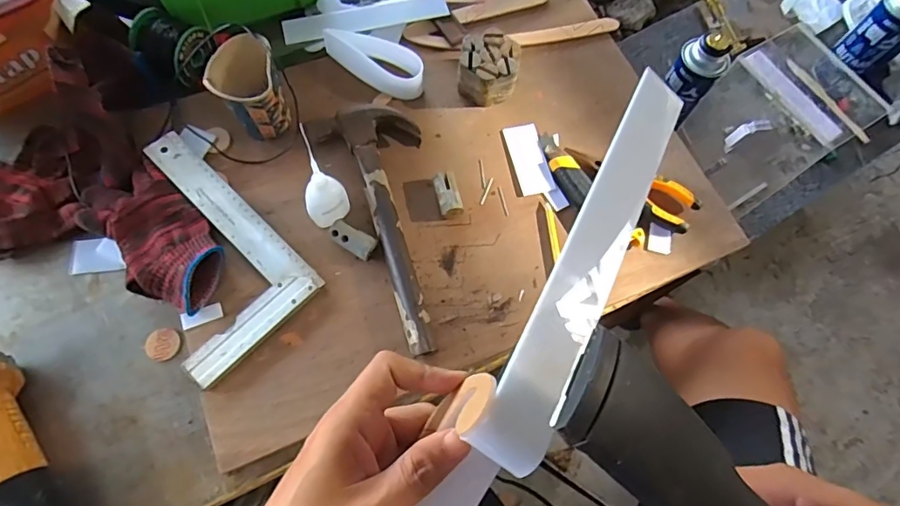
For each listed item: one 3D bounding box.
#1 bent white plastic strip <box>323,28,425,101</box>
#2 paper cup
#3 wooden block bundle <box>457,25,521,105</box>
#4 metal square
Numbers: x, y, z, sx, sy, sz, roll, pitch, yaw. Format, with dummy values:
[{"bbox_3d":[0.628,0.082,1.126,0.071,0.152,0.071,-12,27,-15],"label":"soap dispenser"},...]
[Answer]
[{"bbox_3d":[-0.093,-0.232,0.624,0.131,0.038,0.045,27,71,6],"label":"bent white plastic strip"},{"bbox_3d":[-0.216,-0.173,0.565,0.066,0.091,0.074,-13,72,-8],"label":"paper cup"},{"bbox_3d":[0.045,-0.222,0.622,0.067,0.053,0.073,1,70,-4],"label":"wooden block bundle"},{"bbox_3d":[-0.270,-0.004,0.541,0.252,0.018,0.147,43,73,11],"label":"metal square"}]

